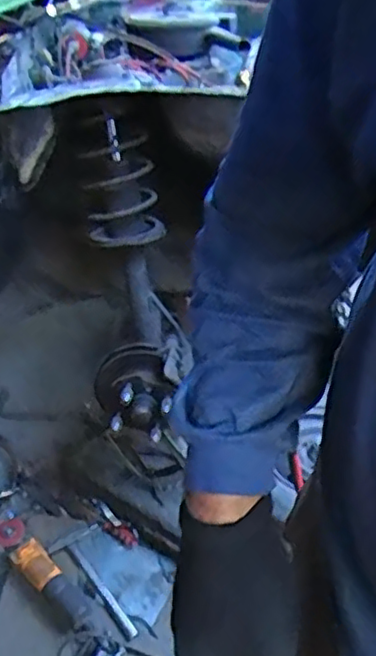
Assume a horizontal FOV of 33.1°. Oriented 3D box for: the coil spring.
[{"bbox_3d":[-0.125,-0.286,1.203,0.142,0.221,0.168,-5,34,-13],"label":"coil spring"}]

